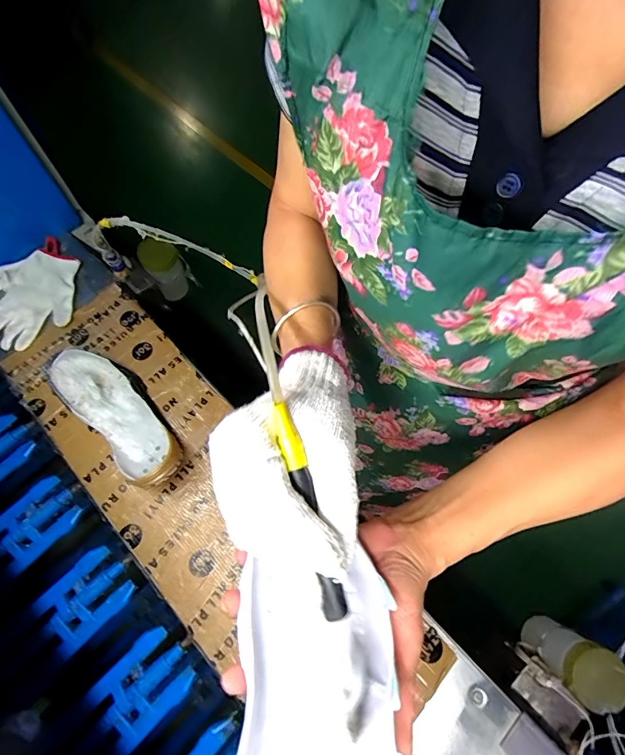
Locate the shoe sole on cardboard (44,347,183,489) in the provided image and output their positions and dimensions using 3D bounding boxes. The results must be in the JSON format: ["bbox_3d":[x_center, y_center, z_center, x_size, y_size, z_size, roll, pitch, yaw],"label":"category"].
[{"bbox_3d":[-0.284,0.055,0.610,0.263,0.066,0.098,40,72,16],"label":"shoe sole on cardboard"}]

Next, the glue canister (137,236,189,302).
[{"bbox_3d":[-0.313,-0.228,0.869,0.073,0.148,0.077,0,66,0],"label":"glue canister"}]

